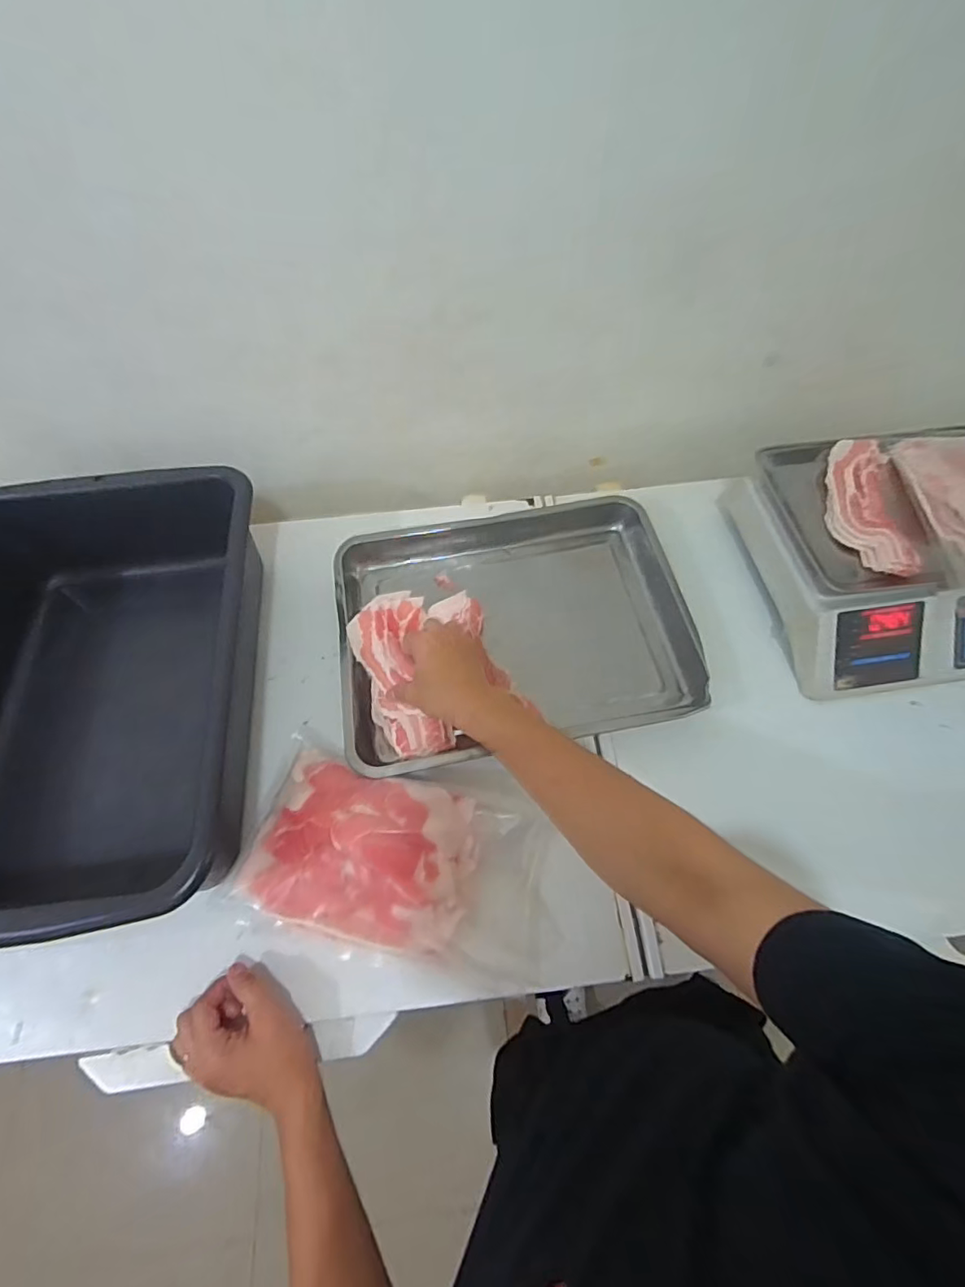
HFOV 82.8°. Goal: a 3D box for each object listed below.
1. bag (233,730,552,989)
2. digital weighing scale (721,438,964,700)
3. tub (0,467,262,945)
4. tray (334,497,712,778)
[{"bbox_3d":[-0.088,0.222,0.575,0.304,0.060,0.179,14,61,10],"label":"bag"},{"bbox_3d":[0.534,-0.114,0.706,0.329,0.110,0.318,-9,60,-4],"label":"digital weighing scale"},{"bbox_3d":[-0.453,0.051,0.633,0.368,0.158,0.531,-9,60,-4],"label":"tub"},{"bbox_3d":[0.037,-0.039,0.732,0.449,0.041,0.372,-10,60,-4],"label":"tray"}]

